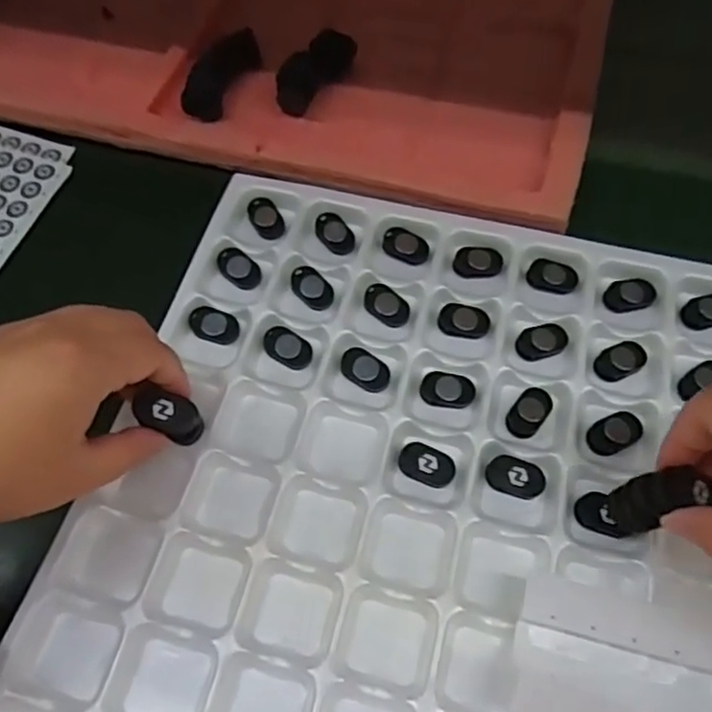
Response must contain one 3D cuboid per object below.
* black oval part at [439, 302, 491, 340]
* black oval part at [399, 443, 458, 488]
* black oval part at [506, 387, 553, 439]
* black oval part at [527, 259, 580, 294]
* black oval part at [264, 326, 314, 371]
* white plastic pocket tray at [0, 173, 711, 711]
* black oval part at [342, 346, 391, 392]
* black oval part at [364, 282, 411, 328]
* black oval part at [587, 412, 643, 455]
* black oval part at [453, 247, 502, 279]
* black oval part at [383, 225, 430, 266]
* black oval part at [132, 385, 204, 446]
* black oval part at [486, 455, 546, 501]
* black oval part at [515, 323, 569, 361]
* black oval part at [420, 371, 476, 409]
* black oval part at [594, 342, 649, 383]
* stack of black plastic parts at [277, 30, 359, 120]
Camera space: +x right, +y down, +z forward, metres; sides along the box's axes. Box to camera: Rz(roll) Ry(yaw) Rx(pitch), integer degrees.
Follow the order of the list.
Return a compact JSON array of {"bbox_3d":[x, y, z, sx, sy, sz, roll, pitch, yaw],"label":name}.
[{"bbox_3d":[0.061,-0.020,0.373,0.028,0.009,0.018,7,62,5],"label":"black oval part"},{"bbox_3d":[0.037,0.055,0.336,0.028,0.009,0.019,16,63,10],"label":"black oval part"},{"bbox_3d":[0.092,0.029,0.347,0.017,0.007,0.029,33,67,17],"label":"black oval part"},{"bbox_3d":[0.116,-0.047,0.387,0.029,0.010,0.018,11,63,7],"label":"black oval part"},{"bbox_3d":[-0.038,-0.004,0.367,0.027,0.011,0.018,20,64,12],"label":"black oval part"},{"bbox_3d":[0.116,0.086,0.301,0.490,0.030,0.355,13,63,8],"label":"white plastic pocket tray"},{"bbox_3d":[0.006,0.008,0.360,0.027,0.009,0.018,29,66,16],"label":"black oval part"},{"bbox_3d":[0.018,-0.029,0.379,0.028,0.008,0.019,30,66,16],"label":"black oval part"},{"bbox_3d":[0.134,0.040,0.340,0.028,0.007,0.018,-28,65,-13],"label":"black oval part"},{"bbox_3d":[0.073,-0.056,0.389,0.029,0.007,0.019,-3,62,0],"label":"black oval part"},{"bbox_3d":[0.030,-0.066,0.399,0.028,0.007,0.020,25,65,14],"label":"black oval part"},{"bbox_3d":[-0.089,0.028,0.313,0.036,0.012,0.018,36,71,-28],"label":"black oval part"},{"bbox_3d":[0.080,0.061,0.330,0.029,0.005,0.018,15,63,9],"label":"black oval part"},{"bbox_3d":[0.104,-0.008,0.365,0.029,0.007,0.019,-15,62,-7],"label":"black oval part"},{"bbox_3d":[0.050,0.018,0.354,0.029,0.008,0.017,4,62,3],"label":"black oval part"},{"bbox_3d":[0.145,0.002,0.359,0.029,0.009,0.018,-25,64,-12],"label":"black oval part"},{"bbox_3d":[-0.031,-0.207,0.474,0.027,0.022,0.085,28,66,15],"label":"stack of black plastic parts"}]

